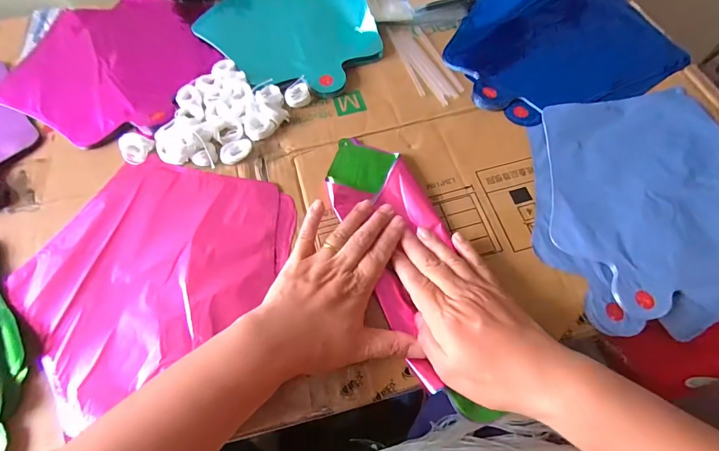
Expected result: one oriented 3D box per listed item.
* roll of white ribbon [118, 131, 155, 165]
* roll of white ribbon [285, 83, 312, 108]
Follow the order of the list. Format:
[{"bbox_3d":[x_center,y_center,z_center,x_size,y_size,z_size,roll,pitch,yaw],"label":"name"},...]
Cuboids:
[{"bbox_3d":[-0.234,-0.082,0.379,0.034,0.011,0.031,-1,64,1],"label":"roll of white ribbon"},{"bbox_3d":[-0.069,-0.144,0.404,0.028,0.012,0.024,-22,65,-9],"label":"roll of white ribbon"}]

